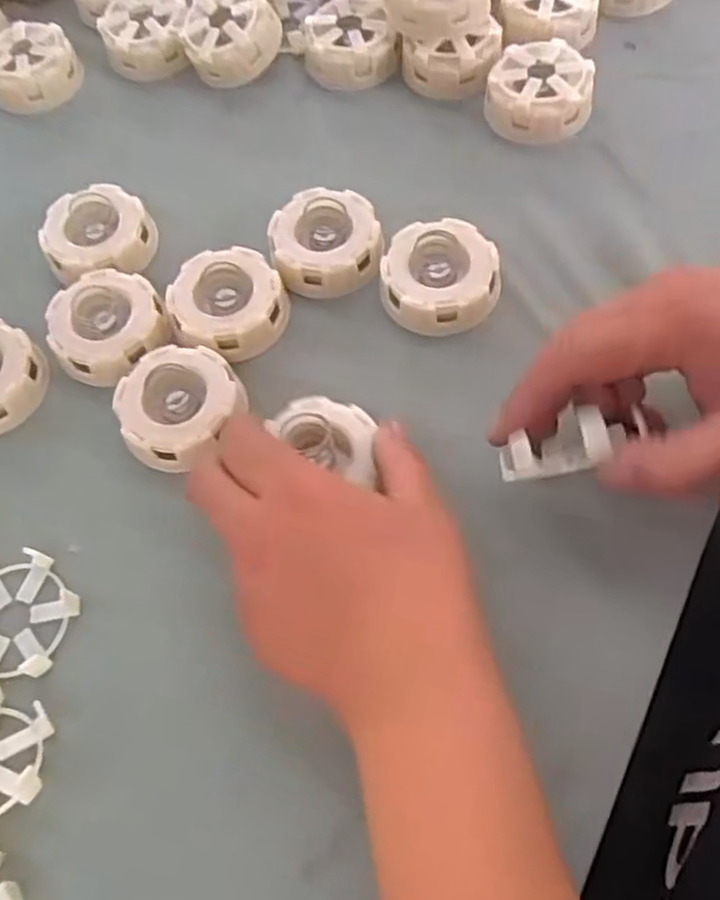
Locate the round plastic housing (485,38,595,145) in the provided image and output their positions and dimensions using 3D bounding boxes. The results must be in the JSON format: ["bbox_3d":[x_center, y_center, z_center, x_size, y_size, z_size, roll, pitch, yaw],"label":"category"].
[{"bbox_3d":[0.107,-0.214,0.435,0.059,0.025,0.058,-1,65,1],"label":"round plastic housing"}]

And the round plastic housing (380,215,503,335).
[{"bbox_3d":[0.041,-0.093,0.383,0.060,0.021,0.060,-1,65,1],"label":"round plastic housing"}]

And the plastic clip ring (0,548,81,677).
[{"bbox_3d":[-0.156,0.073,0.325,0.054,0.012,0.058,-1,65,1],"label":"plastic clip ring"}]

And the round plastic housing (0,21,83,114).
[{"bbox_3d":[-0.217,-0.253,0.485,0.059,0.024,0.059,-1,65,1],"label":"round plastic housing"}]

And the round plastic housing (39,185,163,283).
[{"bbox_3d":[-0.148,-0.122,0.416,0.060,0.021,0.056,-17,66,-6],"label":"round plastic housing"}]

